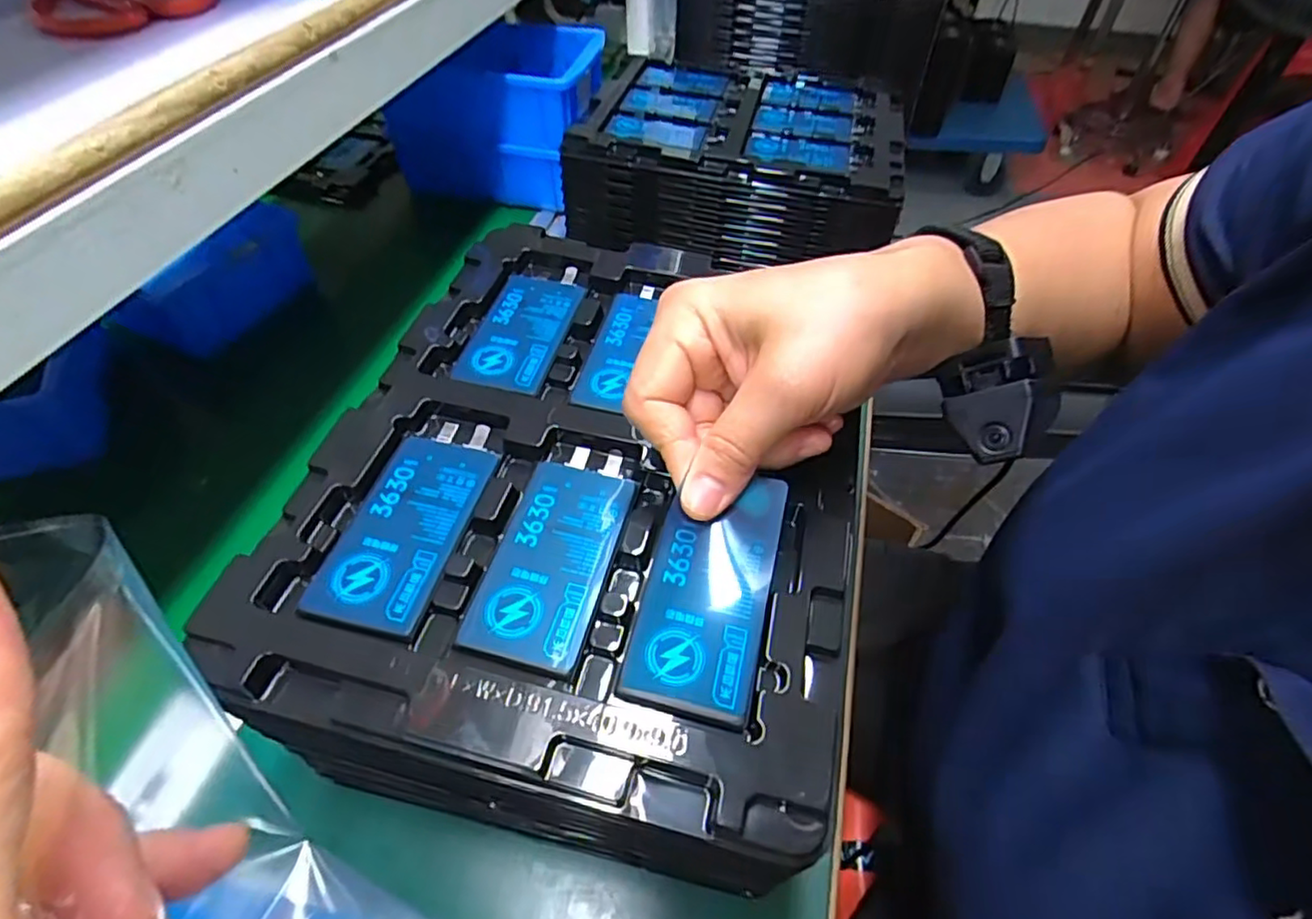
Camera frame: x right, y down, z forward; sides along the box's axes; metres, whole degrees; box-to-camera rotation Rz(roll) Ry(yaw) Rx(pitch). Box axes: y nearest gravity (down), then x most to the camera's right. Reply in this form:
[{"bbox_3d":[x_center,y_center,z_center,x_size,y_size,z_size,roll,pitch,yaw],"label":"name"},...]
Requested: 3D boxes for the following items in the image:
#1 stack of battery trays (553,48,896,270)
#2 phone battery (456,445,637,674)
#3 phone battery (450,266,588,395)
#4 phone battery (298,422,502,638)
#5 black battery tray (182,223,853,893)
[{"bbox_3d":[0.075,-0.279,0.587,0.275,0.096,0.215,8,52,7],"label":"stack of battery trays"},{"bbox_3d":[-0.037,0.033,0.243,0.042,0.006,0.093,11,52,9],"label":"phone battery"},{"bbox_3d":[-0.066,-0.071,0.321,0.048,0.005,0.095,7,52,6],"label":"phone battery"},{"bbox_3d":[-0.094,0.022,0.249,0.044,0.007,0.094,10,52,8],"label":"phone battery"},{"bbox_3d":[-0.025,-0.008,0.269,0.216,0.027,0.281,11,52,9],"label":"black battery tray"}]

